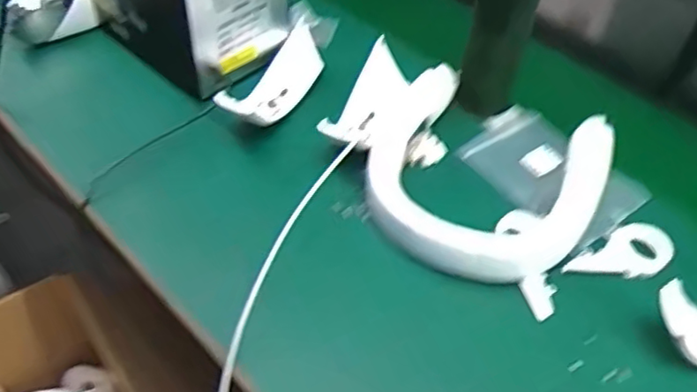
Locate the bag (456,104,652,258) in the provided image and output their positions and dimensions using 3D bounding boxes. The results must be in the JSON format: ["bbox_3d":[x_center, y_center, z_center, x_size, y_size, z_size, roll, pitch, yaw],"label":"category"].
[{"bbox_3d":[0.187,-0.024,0.580,0.101,0.015,0.159,-29,57,-26],"label":"bag"}]

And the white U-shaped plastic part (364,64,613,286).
[{"bbox_3d":[0.111,-0.023,0.541,0.200,0.051,0.193,2,49,-3],"label":"white U-shaped plastic part"}]

